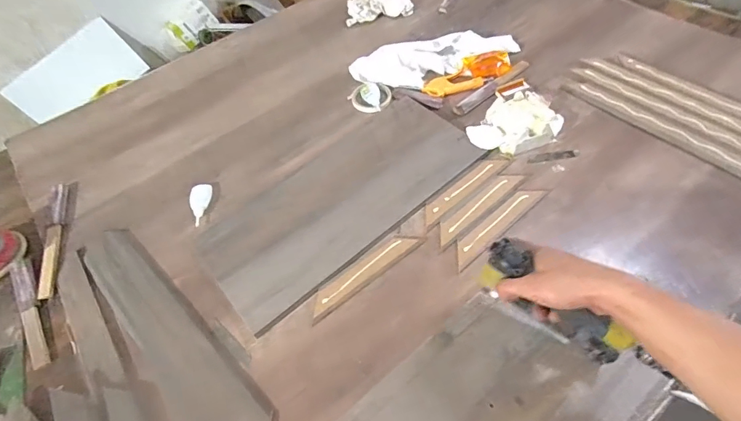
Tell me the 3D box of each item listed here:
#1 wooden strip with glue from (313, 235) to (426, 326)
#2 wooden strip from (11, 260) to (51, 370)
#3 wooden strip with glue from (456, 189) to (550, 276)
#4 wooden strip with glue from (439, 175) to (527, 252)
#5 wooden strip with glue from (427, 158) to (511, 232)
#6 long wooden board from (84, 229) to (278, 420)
[{"bbox_3d":[-0.009,0.101,0.665,0.217,0.008,0.042,-35,59,-18],"label":"wooden strip with glue"},{"bbox_3d":[-0.578,0.170,0.677,0.029,0.014,0.222,-32,58,-16],"label":"wooden strip"},{"bbox_3d":[0.217,0.023,0.692,0.211,0.012,0.042,-38,60,-19],"label":"wooden strip with glue"},{"bbox_3d":[0.192,-0.008,0.714,0.205,0.006,0.038,-37,60,-19],"label":"wooden strip with glue"},{"bbox_3d":[0.176,-0.044,0.739,0.216,0.011,0.039,-37,59,-19],"label":"wooden strip with glue"},{"bbox_3d":[-0.323,0.196,0.646,0.503,0.018,0.094,36,66,26],"label":"long wooden board"}]

